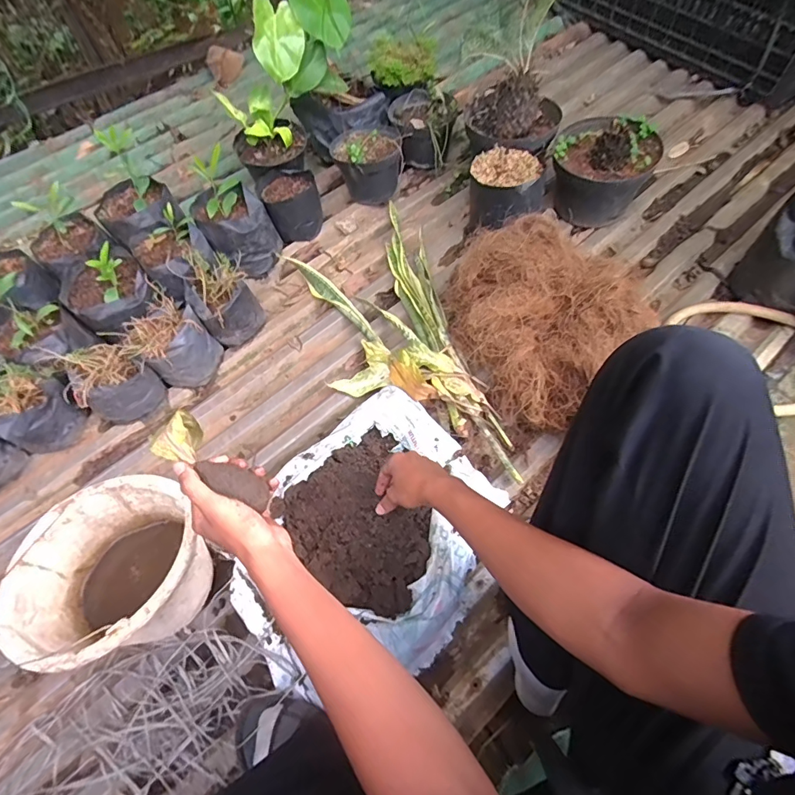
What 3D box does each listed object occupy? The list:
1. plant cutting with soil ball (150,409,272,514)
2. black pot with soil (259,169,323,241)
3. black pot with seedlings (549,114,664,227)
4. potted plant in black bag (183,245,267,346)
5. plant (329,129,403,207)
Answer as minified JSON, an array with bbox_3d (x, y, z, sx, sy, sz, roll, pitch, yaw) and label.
[{"bbox_3d":[-0.194,0.072,0.476,0.134,0.049,0.048,36,68,6],"label":"plant cutting with soil ball"},{"bbox_3d":[-0.246,-0.446,1.060,0.125,0.122,0.125,0,61,0],"label":"black pot with soil"},{"bbox_3d":[0.450,-0.514,1.005,0.205,0.176,0.188,0,61,0],"label":"black pot with seedlings"},{"bbox_3d":[-0.362,-0.207,0.927,0.120,0.133,0.154,-34,67,-17],"label":"potted plant in black bag"},{"bbox_3d":[-0.072,-0.574,1.109,0.163,0.147,0.183,-16,63,-8],"label":"plant"}]

